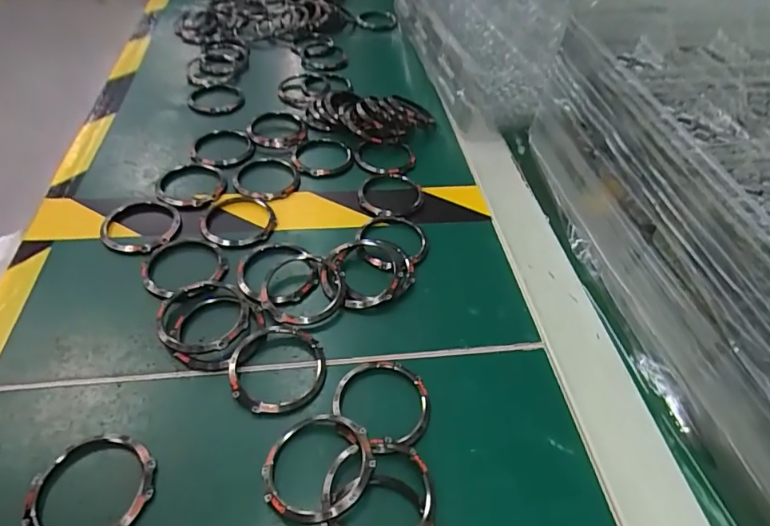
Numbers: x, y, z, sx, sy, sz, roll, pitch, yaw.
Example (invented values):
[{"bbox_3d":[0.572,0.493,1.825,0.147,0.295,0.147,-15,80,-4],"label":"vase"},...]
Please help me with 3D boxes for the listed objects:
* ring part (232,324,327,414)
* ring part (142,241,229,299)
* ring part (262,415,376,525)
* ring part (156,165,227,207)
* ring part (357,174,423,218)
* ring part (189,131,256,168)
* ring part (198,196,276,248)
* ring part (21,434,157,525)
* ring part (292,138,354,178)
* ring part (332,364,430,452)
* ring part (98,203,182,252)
[{"bbox_3d":[-0.054,0.053,0.246,0.047,0.008,0.048,-5,47,-9],"label":"ring part"},{"bbox_3d":[-0.120,0.002,0.289,0.047,0.006,0.045,2,46,-2],"label":"ring part"},{"bbox_3d":[-0.029,0.088,0.210,0.047,0.012,0.046,2,46,-2],"label":"ring part"},{"bbox_3d":[-0.135,-0.057,0.342,0.043,0.008,0.047,2,46,-2],"label":"ring part"},{"bbox_3d":[0.004,-0.049,0.348,0.047,0.005,0.050,4,46,0],"label":"ring part"},{"bbox_3d":[-0.126,-0.091,0.377,0.045,0.007,0.049,2,46,-2],"label":"ring part"},{"bbox_3d":[-0.098,-0.030,0.322,0.048,0.004,0.048,-11,48,-15],"label":"ring part"},{"bbox_3d":[-0.124,0.095,0.202,0.046,0.005,0.048,2,46,-2],"label":"ring part"},{"bbox_3d":[-0.048,-0.083,0.376,0.049,0.006,0.046,2,46,-2],"label":"ring part"},{"bbox_3d":[-0.002,0.068,0.235,0.046,0.008,0.048,2,46,-2],"label":"ring part"},{"bbox_3d":[-0.158,-0.025,0.313,0.046,0.004,0.049,2,46,-2],"label":"ring part"}]

